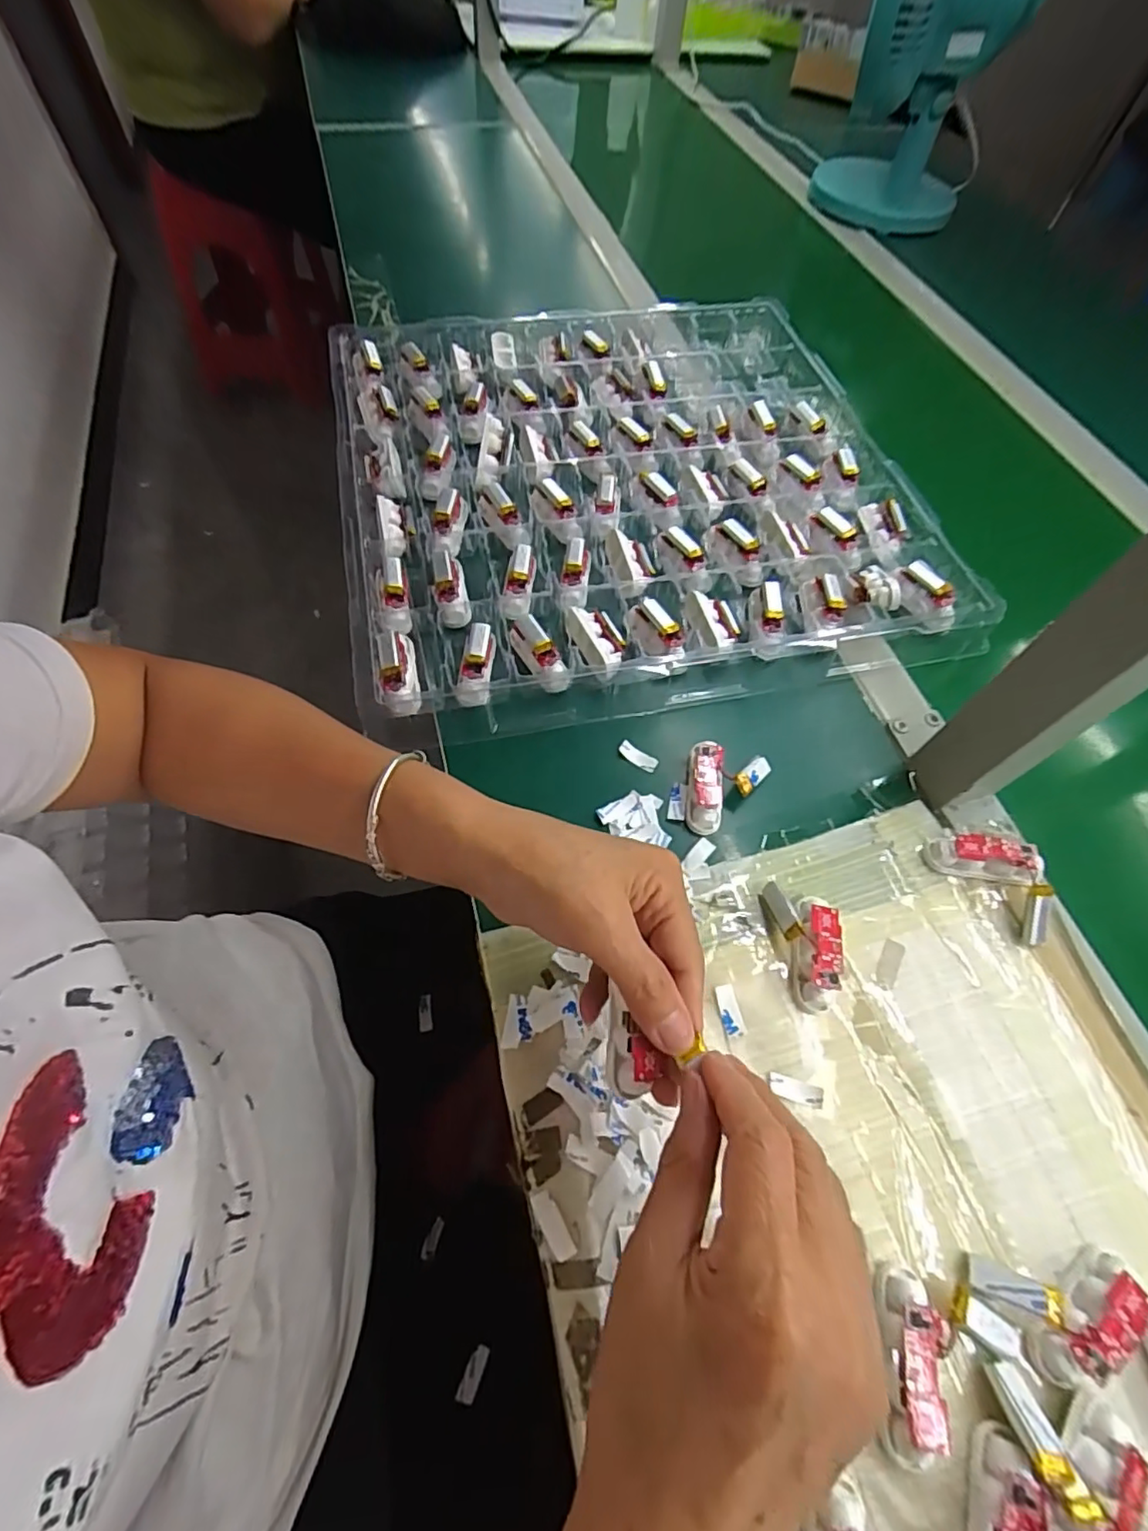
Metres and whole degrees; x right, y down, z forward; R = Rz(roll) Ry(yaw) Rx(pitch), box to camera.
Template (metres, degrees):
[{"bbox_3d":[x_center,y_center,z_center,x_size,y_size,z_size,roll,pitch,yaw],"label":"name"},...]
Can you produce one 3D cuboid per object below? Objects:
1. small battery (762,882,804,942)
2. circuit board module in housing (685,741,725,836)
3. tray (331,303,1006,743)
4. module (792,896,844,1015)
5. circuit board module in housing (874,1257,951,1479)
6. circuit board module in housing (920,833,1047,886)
[{"bbox_3d":[0.118,0.083,0.340,0.012,0.005,0.034,-40,40,20],"label":"small battery"},{"bbox_3d":[0.083,0.012,0.378,0.020,0.017,0.060,8,61,0],"label":"circuit board module in housing"},{"bbox_3d":[0.043,-0.252,0.512,0.455,0.040,0.454,-9,62,-10],"label":"tray"},{"bbox_3d":[0.133,0.102,0.329,0.021,0.019,0.061,13,61,3],"label":"module"},{"bbox_3d":[0.141,0.249,0.246,0.020,0.018,0.063,14,61,3],"label":"circuit board module in housing"},{"bbox_3d":[0.243,0.055,0.356,0.056,0.023,0.021,10,61,1],"label":"circuit board module in housing"}]

